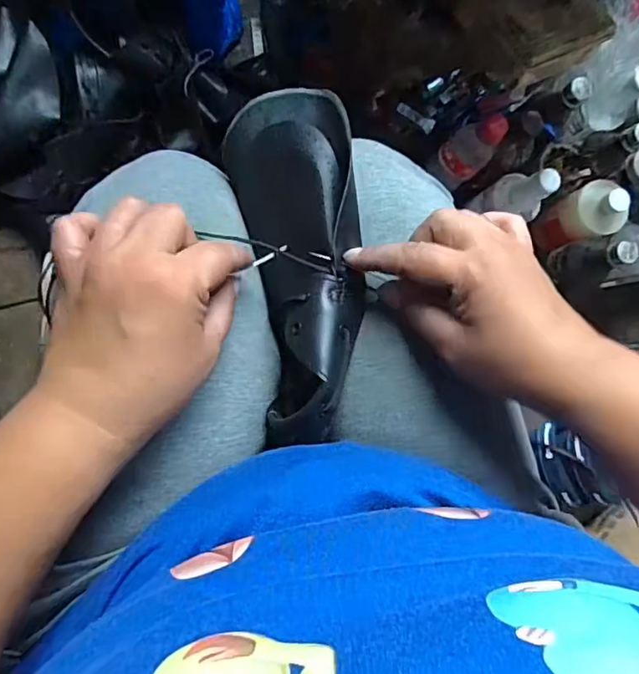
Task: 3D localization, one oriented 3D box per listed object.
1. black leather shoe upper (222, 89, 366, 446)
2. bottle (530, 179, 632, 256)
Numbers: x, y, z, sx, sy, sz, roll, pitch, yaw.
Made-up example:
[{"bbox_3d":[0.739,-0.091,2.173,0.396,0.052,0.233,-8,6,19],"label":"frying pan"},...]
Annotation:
[{"bbox_3d":[-0.013,-0.044,0.337,0.072,0.080,0.213,-5,88,-9],"label":"black leather shoe upper"},{"bbox_3d":[0.368,-0.170,0.749,0.060,0.147,0.068,-15,90,-10],"label":"bottle"}]

